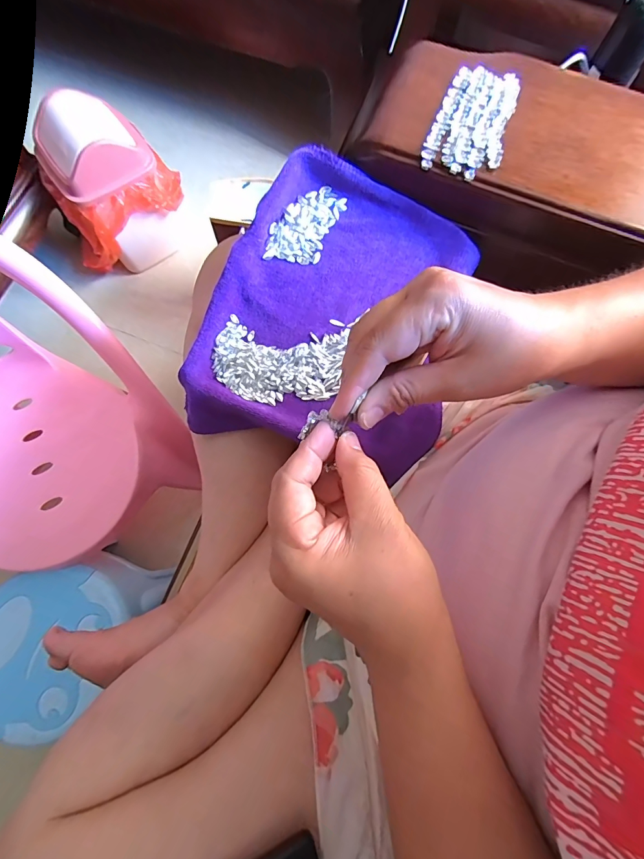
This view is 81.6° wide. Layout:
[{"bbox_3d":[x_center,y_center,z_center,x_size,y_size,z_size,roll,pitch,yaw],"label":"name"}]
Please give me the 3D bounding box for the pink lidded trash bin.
[{"bbox_3d":[-0.489,-0.558,0.894,0.290,0.330,0.186,-31,78,-9],"label":"pink lidded trash bin"}]

